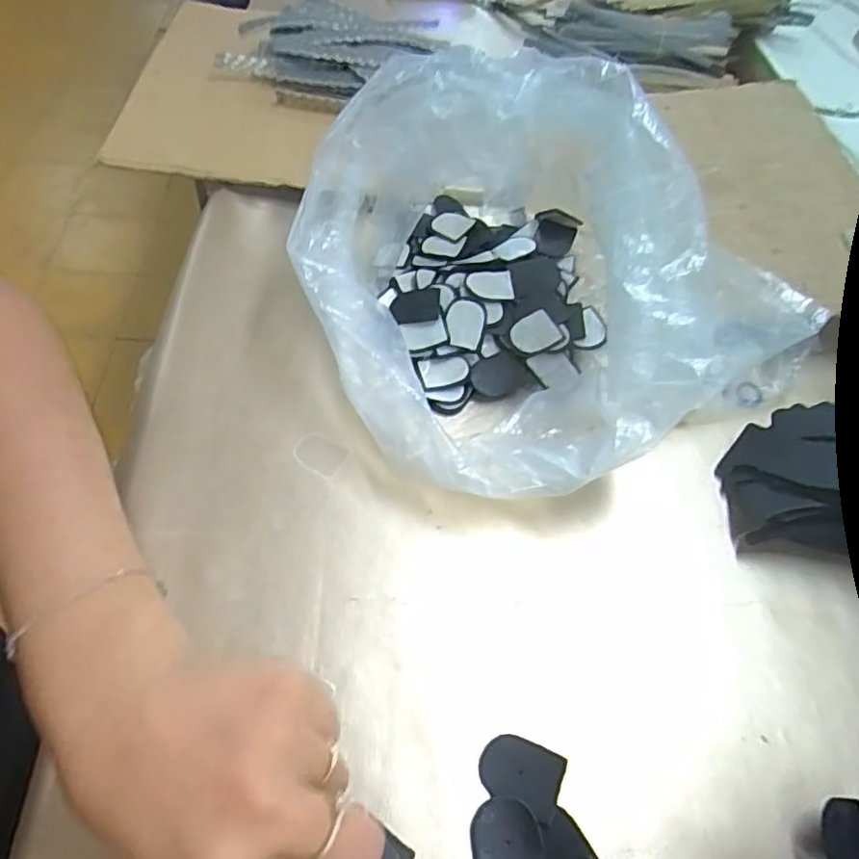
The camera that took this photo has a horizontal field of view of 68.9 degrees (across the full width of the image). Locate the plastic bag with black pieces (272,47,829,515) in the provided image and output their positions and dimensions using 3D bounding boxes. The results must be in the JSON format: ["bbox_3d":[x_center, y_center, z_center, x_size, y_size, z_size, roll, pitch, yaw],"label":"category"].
[{"bbox_3d":[0.038,-0.094,0.357,0.204,0.146,0.253,-13,57,-16],"label":"plastic bag with black pieces"}]

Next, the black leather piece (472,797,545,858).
[{"bbox_3d":[0.032,0.169,0.253,0.028,0.004,0.034,-7,50,1],"label":"black leather piece"}]

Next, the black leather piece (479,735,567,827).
[{"bbox_3d":[0.039,0.147,0.268,0.034,0.004,0.026,24,55,9],"label":"black leather piece"}]

